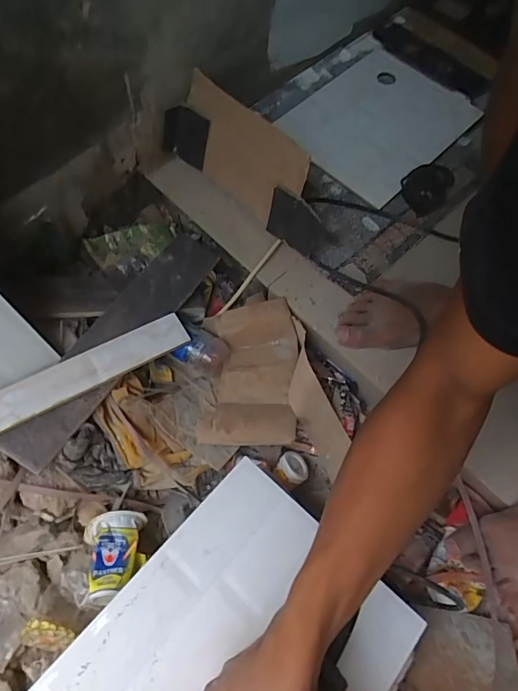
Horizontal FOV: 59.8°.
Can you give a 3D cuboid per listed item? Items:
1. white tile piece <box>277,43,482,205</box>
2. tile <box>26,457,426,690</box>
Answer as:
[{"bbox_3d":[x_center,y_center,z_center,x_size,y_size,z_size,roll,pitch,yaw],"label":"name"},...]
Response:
[{"bbox_3d":[0.220,-0.423,0.833,0.267,0.014,0.334,39,69,14],"label":"white tile piece"},{"bbox_3d":[-0.056,0.329,0.411,0.250,0.010,0.394,40,64,15],"label":"tile"}]

